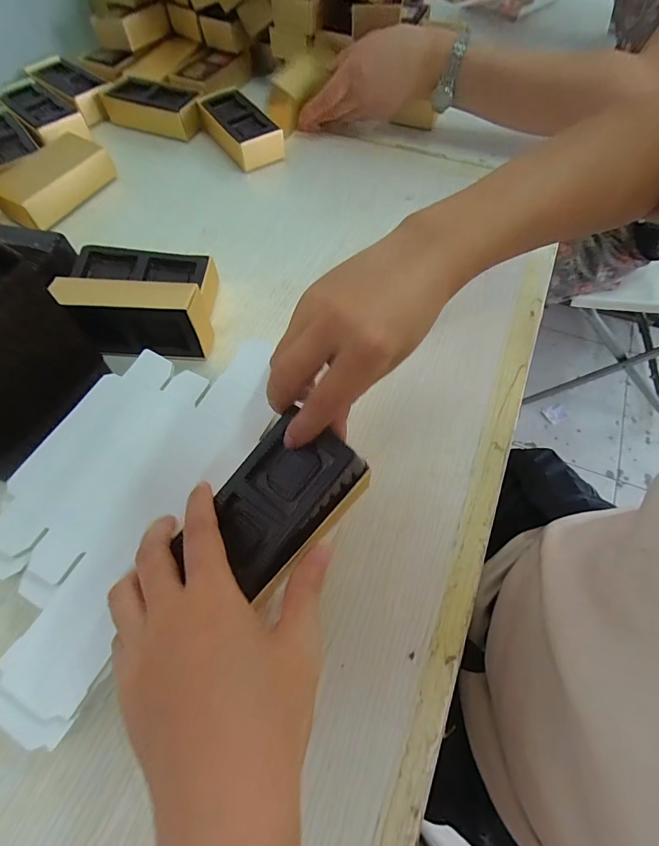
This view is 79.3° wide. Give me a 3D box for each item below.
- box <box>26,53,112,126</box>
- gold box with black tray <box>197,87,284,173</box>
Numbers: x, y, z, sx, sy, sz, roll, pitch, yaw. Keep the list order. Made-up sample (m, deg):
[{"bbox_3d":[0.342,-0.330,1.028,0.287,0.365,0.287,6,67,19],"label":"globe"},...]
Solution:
[{"bbox_3d":[-0.329,-0.432,0.514,0.130,0.028,0.056,38,68,17],"label":"box"},{"bbox_3d":[-0.104,-0.348,0.470,0.050,0.034,0.114,-31,67,-16],"label":"gold box with black tray"}]

